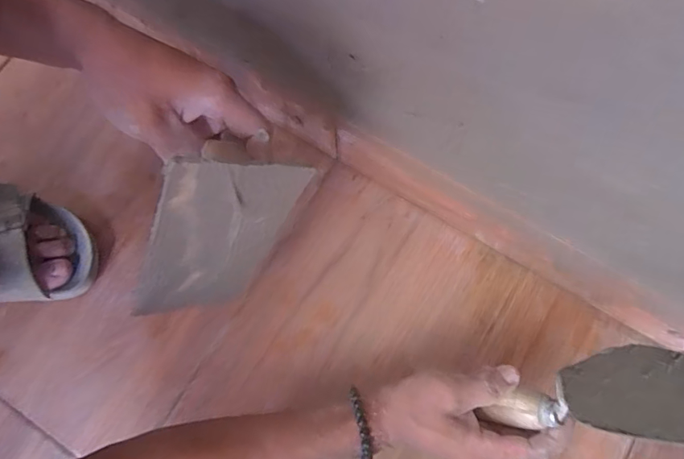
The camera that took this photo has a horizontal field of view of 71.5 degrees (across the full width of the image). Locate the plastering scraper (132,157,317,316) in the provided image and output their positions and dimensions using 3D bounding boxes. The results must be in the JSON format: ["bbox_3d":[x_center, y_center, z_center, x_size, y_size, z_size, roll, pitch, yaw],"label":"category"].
[{"bbox_3d":[-0.089,0.012,0.333,0.091,0.164,0.008,-3,53,-34],"label":"plastering scraper"}]

